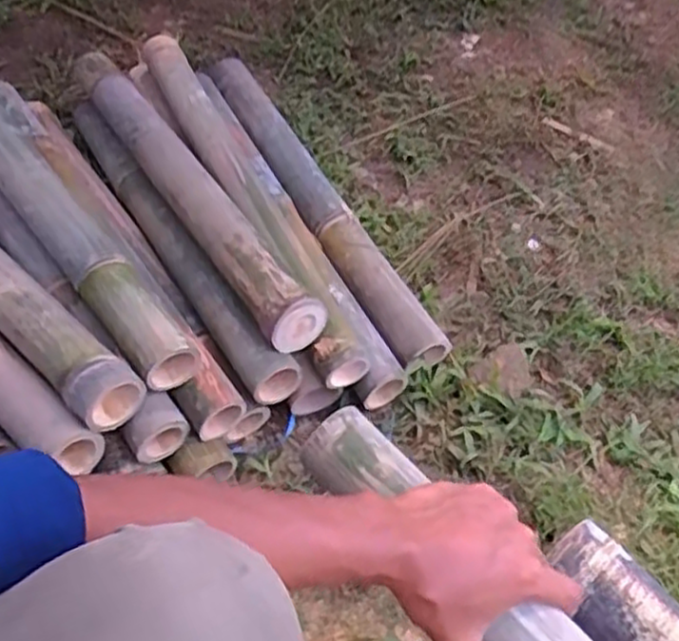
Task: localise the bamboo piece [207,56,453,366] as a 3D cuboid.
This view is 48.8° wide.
[{"bbox_3d":[-0.043,-0.173,1.037,0.075,0.072,0.612,-19,53,-20],"label":"bamboo piece"}]

